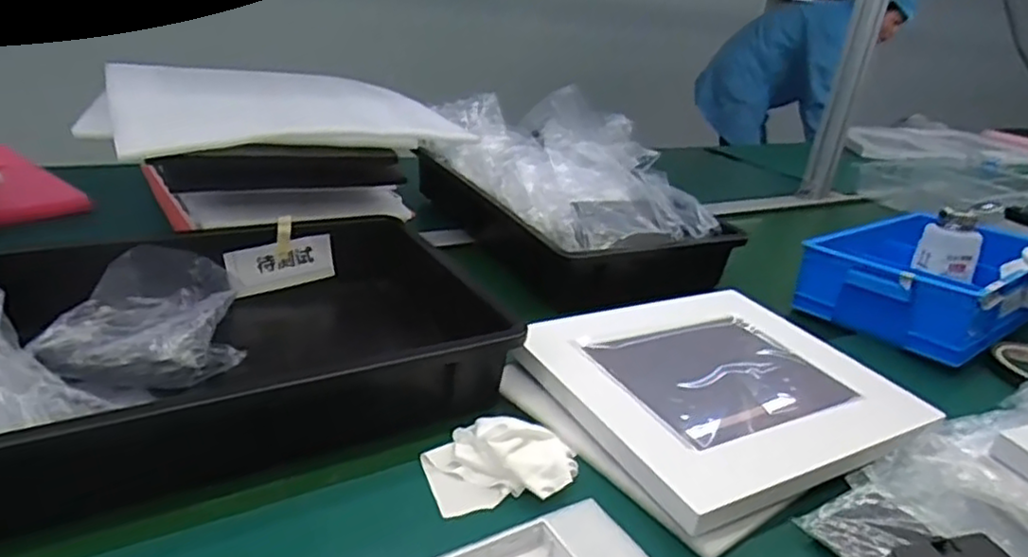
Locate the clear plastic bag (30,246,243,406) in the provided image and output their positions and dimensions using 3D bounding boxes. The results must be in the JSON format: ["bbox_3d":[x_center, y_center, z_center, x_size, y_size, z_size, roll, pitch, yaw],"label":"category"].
[{"bbox_3d":[-0.292,0.041,0.523,0.144,0.085,0.118,-1,25,-19],"label":"clear plastic bag"}]

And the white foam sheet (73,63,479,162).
[{"bbox_3d":[-0.238,-0.176,0.702,0.349,0.042,0.232,-5,27,-27],"label":"white foam sheet"}]

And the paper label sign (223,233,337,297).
[{"bbox_3d":[-0.242,-0.014,0.707,0.105,0.051,0.010,-14,23,-25],"label":"paper label sign"}]

